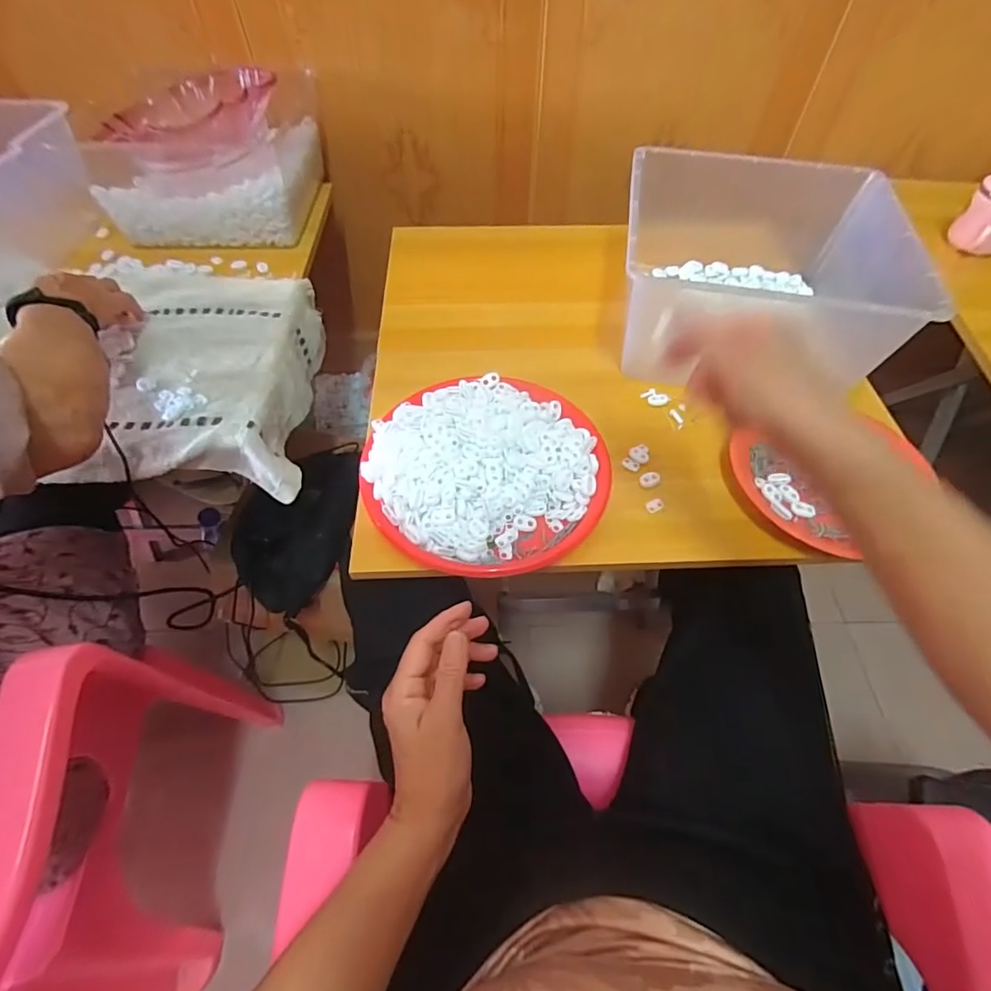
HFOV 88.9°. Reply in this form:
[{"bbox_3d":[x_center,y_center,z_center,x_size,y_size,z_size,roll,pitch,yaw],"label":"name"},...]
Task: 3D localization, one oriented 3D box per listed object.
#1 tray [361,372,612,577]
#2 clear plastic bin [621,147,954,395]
[{"bbox_3d":[-0.009,-0.031,0.510,0.234,0.048,0.220,0,56,0],"label":"tray"},{"bbox_3d":[0.309,-0.278,0.626,0.297,0.140,0.318,5,56,3],"label":"clear plastic bin"}]

